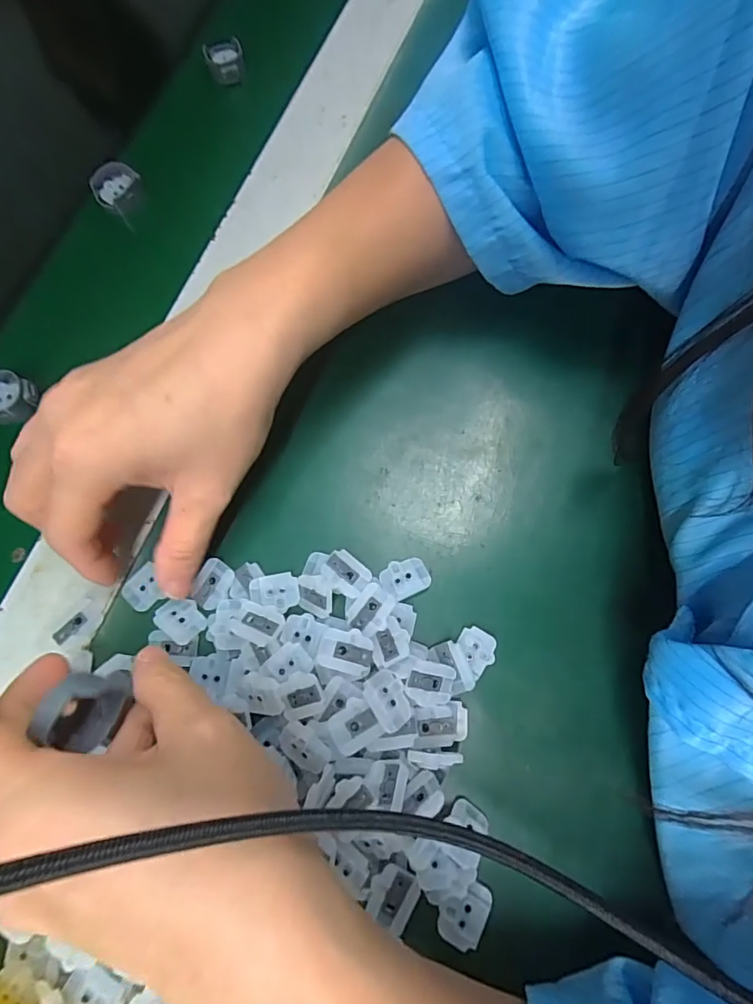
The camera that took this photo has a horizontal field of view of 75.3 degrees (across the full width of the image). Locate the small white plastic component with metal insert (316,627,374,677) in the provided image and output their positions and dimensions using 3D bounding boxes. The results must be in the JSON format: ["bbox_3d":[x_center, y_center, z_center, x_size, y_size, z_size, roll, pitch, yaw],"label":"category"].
[{"bbox_3d":[-0.012,0.060,0.199,0.021,0.006,0.017,14,75,6],"label":"small white plastic component with metal insert"}]

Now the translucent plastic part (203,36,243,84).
[{"bbox_3d":[-0.103,-0.299,0.331,0.024,0.016,0.021,-16,74,-3],"label":"translucent plastic part"}]

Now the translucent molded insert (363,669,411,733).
[{"bbox_3d":[0.005,0.078,0.193,0.014,0.008,0.022,-31,75,-7],"label":"translucent molded insert"}]

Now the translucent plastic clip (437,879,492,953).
[{"bbox_3d":[0.034,0.156,0.186,0.017,0.004,0.022,29,77,10],"label":"translucent plastic clip"}]

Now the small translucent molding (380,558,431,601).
[{"bbox_3d":[0.013,0.034,0.223,0.021,0.004,0.017,-22,74,-4],"label":"small translucent molding"}]

